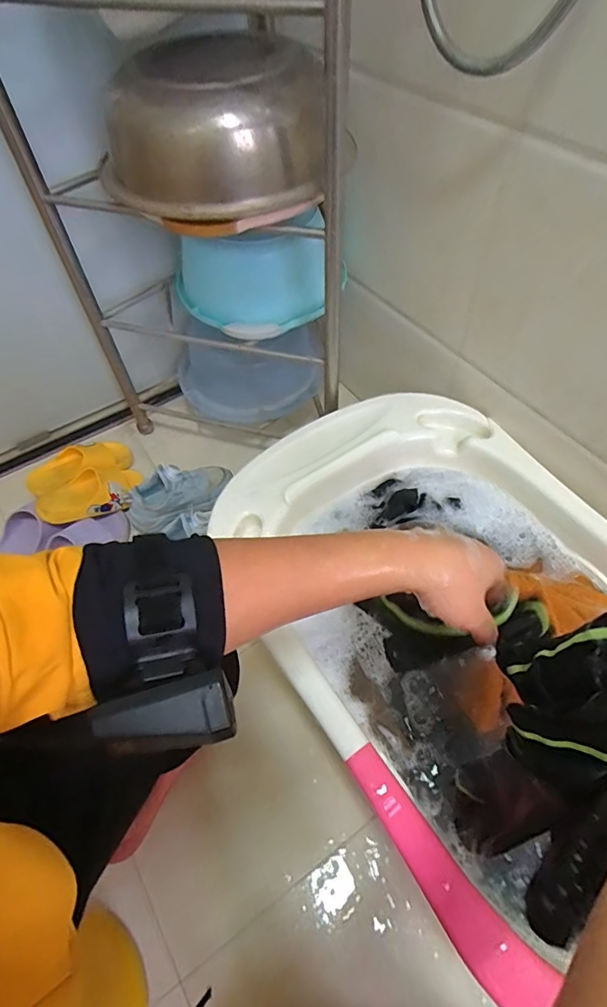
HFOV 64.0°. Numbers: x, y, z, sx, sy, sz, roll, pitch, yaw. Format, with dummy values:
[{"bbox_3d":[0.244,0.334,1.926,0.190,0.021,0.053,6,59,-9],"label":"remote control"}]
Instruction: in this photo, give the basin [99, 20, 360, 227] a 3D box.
[{"bbox_3d":[-0.100,-0.474,0.602,0.277,0.123,0.251,22,58,17],"label":"basin"}]

